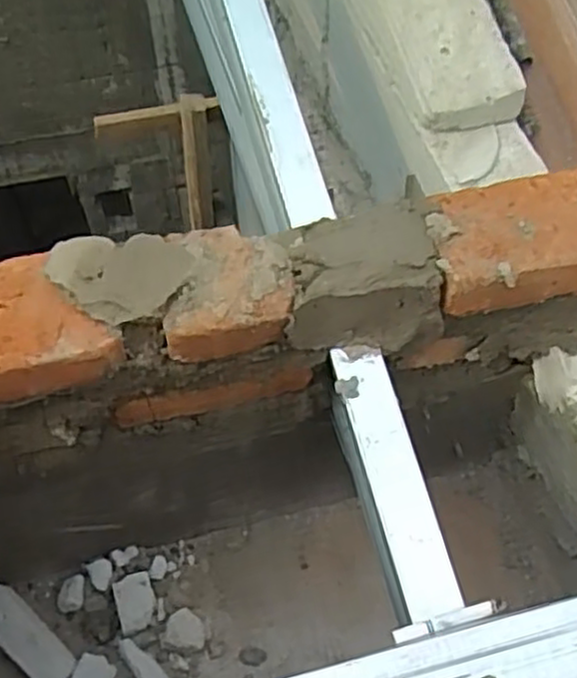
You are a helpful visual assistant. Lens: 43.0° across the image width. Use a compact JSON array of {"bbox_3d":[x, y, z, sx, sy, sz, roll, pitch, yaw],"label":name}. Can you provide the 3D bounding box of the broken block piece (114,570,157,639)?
[{"bbox_3d":[-0.126,0.217,0.601,0.031,0.015,0.043,-14,55,-9],"label":"broken block piece"}]

